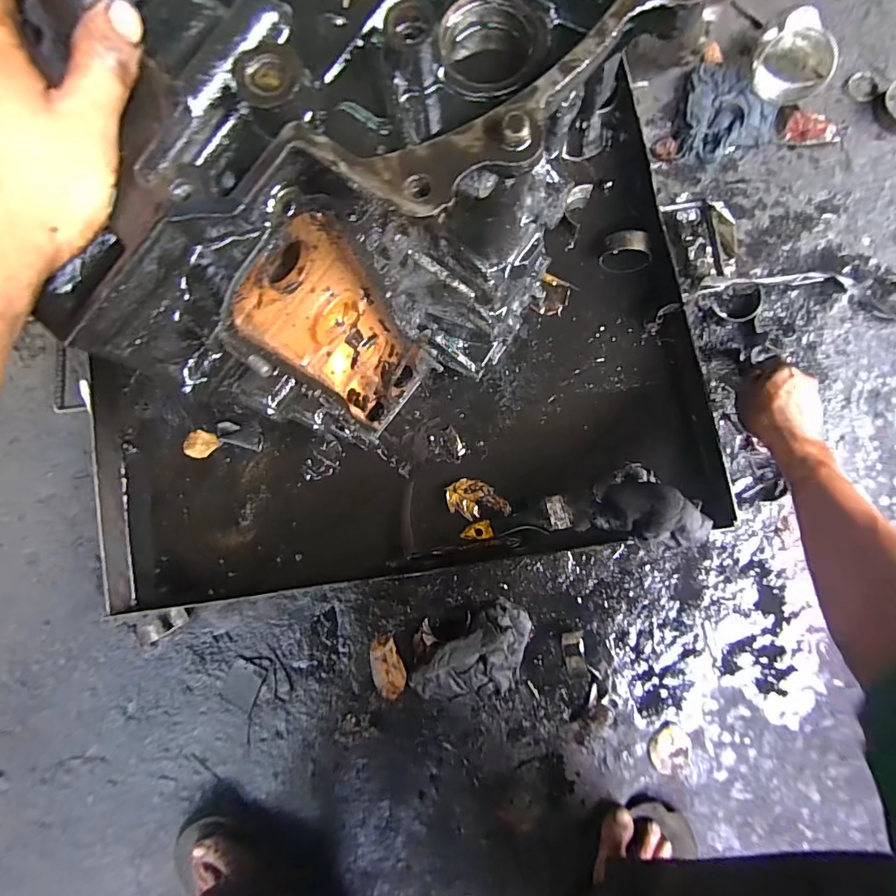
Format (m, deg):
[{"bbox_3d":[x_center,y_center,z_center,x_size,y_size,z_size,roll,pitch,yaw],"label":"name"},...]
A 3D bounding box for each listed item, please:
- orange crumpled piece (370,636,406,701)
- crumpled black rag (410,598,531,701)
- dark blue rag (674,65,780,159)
[{"bbox_3d":[-0.081,0.294,0.627,0.046,0.018,0.081,-16,83,3],"label":"orange crumpled piece"},{"bbox_3d":[0.039,0.283,0.606,0.176,0.041,0.100,-39,82,0],"label":"crumpled black rag"},{"bbox_3d":[0.391,-0.491,0.678,0.143,0.028,0.129,-18,83,2],"label":"dark blue rag"}]

